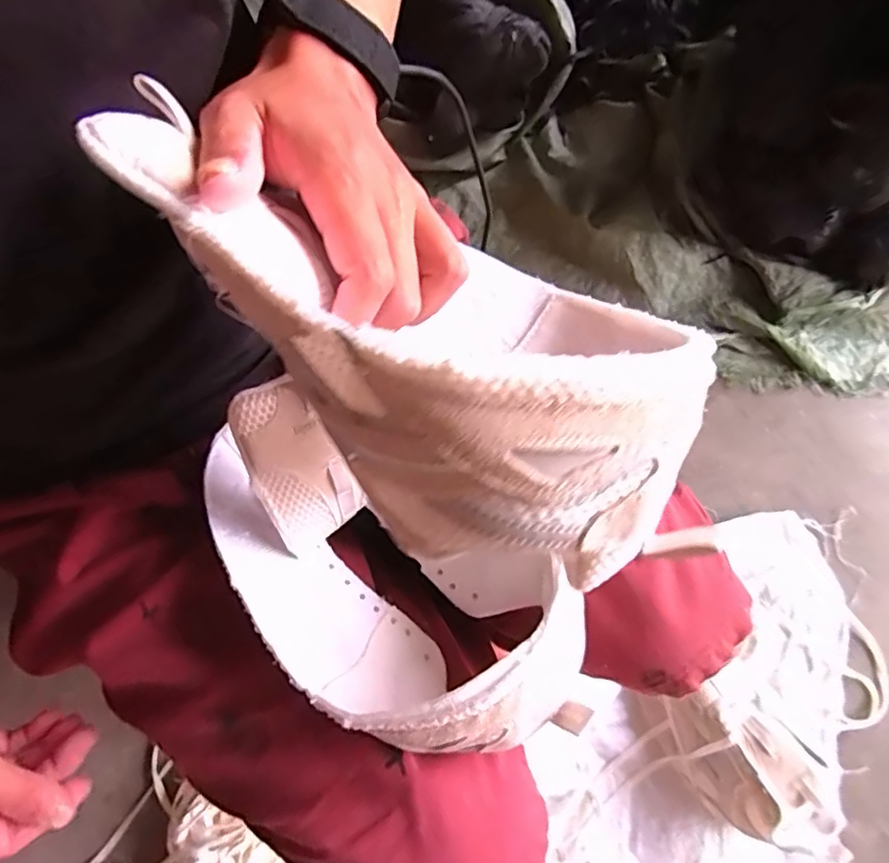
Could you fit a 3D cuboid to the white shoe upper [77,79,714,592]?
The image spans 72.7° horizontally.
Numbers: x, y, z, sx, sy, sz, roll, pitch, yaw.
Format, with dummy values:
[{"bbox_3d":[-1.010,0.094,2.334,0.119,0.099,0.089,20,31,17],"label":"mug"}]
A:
[{"bbox_3d":[-0.023,-0.029,0.188,0.211,0.082,0.084,32,76,6],"label":"white shoe upper"}]

